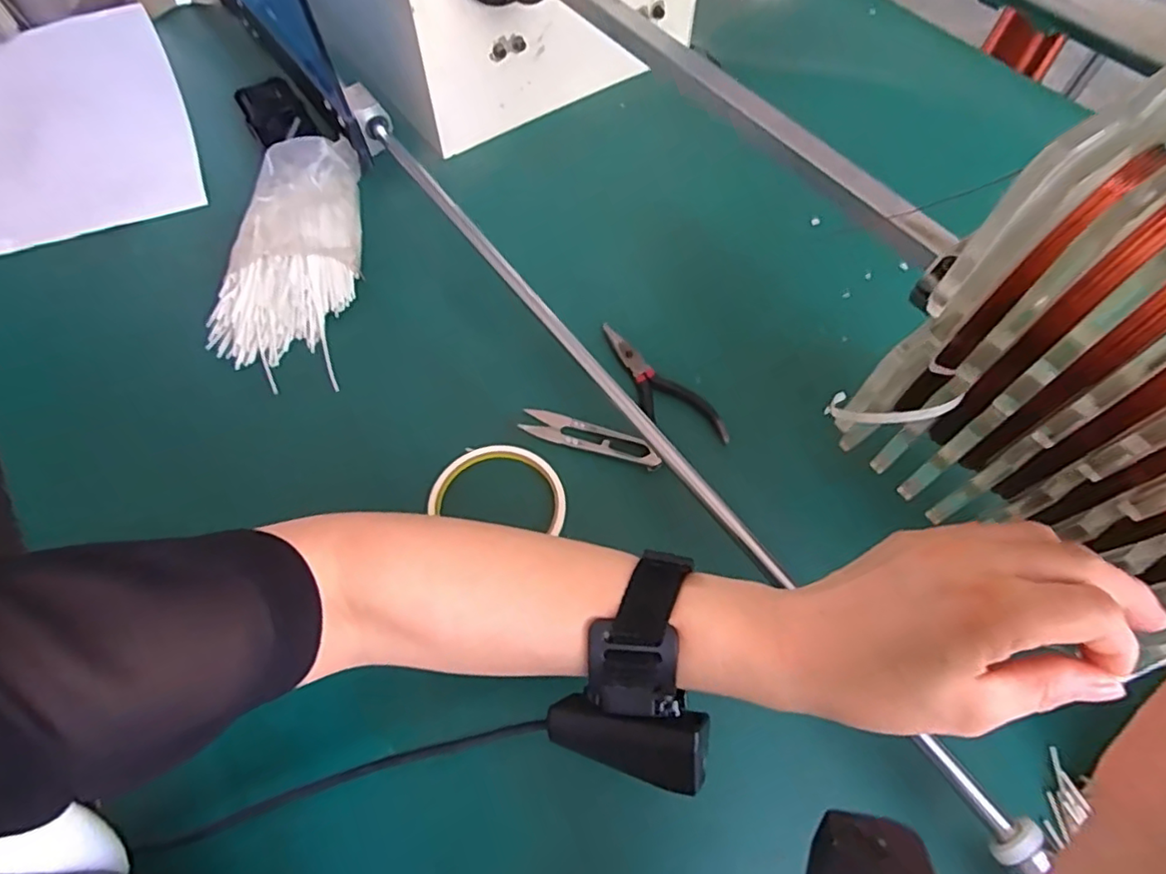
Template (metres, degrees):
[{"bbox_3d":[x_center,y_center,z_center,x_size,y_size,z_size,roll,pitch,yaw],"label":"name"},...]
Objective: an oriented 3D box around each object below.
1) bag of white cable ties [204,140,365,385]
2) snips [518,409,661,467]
[{"bbox_3d":[-0.230,-0.154,0.487,0.105,0.039,0.217,5,62,3],"label":"bag of white cable ties"},{"bbox_3d":[0.004,0.000,0.420,0.099,0.007,0.023,21,63,11],"label":"snips"}]

